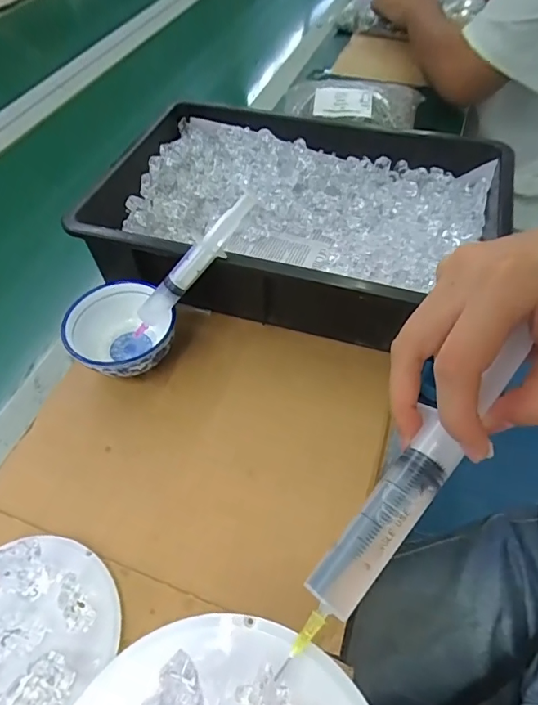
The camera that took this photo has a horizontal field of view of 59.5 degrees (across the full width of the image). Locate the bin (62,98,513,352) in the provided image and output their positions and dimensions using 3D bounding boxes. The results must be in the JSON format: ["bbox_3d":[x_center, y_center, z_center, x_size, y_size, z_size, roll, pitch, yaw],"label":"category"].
[{"bbox_3d":[0.029,-0.149,0.514,0.408,0.089,0.284,16,56,13],"label":"bin"}]

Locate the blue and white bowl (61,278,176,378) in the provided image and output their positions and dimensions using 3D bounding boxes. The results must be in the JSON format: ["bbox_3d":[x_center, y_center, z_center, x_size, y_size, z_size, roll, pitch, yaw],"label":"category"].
[{"bbox_3d":[-0.137,-0.014,0.444,0.093,0.051,0.099,-1,53,1],"label":"blue and white bowl"}]

